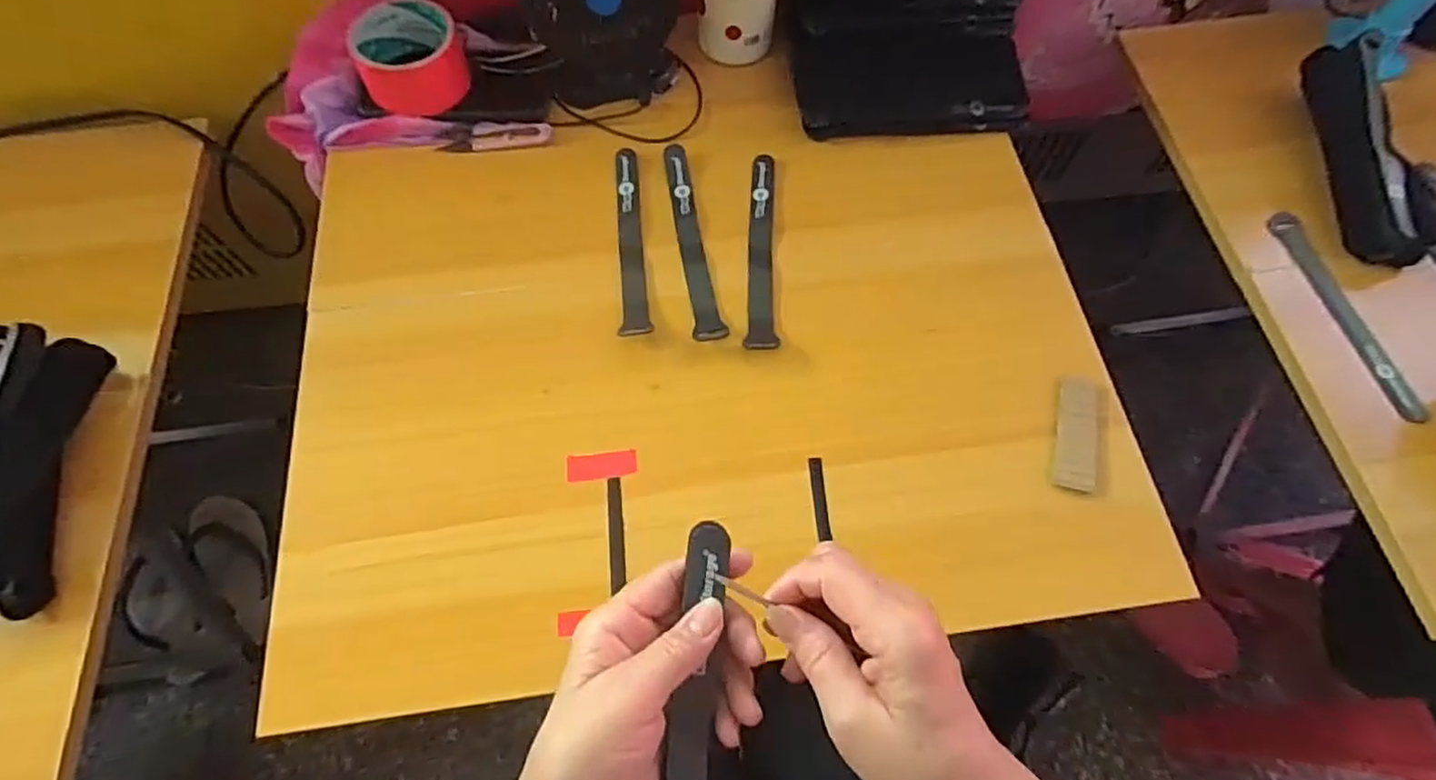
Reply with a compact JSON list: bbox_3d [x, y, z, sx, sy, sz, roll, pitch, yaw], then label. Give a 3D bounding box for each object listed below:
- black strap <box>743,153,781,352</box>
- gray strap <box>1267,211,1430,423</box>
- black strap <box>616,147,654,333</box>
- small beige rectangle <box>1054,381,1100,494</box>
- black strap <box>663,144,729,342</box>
[{"bbox_3d":[0.035,-0.115,0.547,0.024,0.009,0.186,0,66,1],"label":"black strap"},{"bbox_3d":[0.515,-0.065,0.563,0.020,0.013,0.198,-12,66,-5],"label":"gray strap"},{"bbox_3d":[-0.069,-0.123,0.547,0.023,0.013,0.184,-5,66,-1],"label":"black strap"},{"bbox_3d":[0.256,0.031,0.486,0.028,0.004,0.081,13,66,7],"label":"small beige rectangle"},{"bbox_3d":[-0.021,-0.123,0.551,0.023,0.005,0.189,-8,66,-3],"label":"black strap"}]

